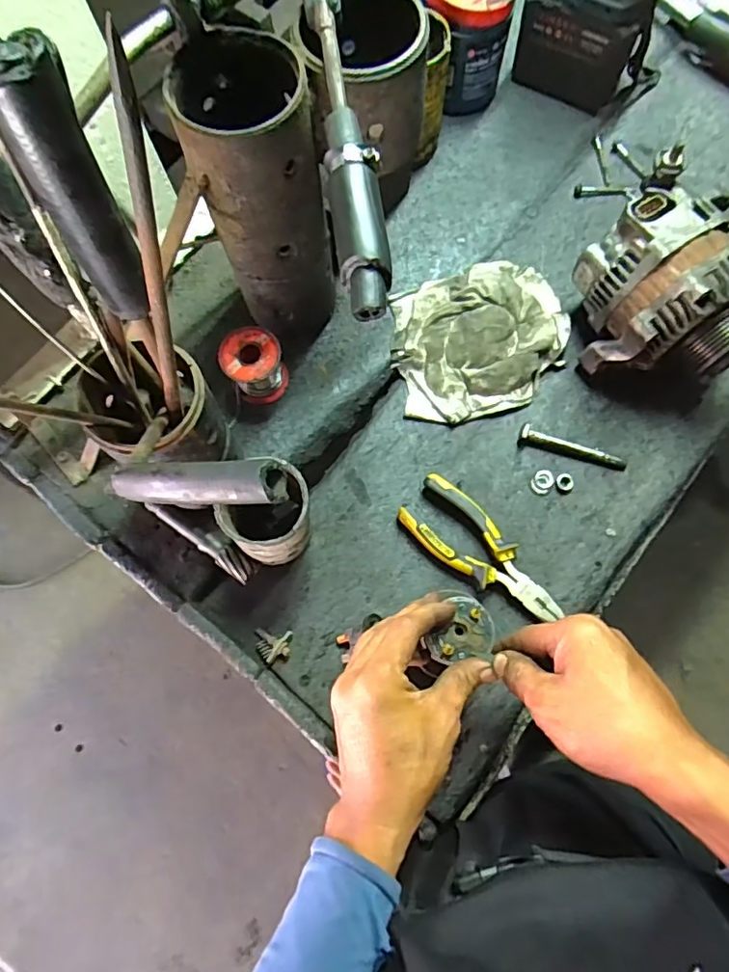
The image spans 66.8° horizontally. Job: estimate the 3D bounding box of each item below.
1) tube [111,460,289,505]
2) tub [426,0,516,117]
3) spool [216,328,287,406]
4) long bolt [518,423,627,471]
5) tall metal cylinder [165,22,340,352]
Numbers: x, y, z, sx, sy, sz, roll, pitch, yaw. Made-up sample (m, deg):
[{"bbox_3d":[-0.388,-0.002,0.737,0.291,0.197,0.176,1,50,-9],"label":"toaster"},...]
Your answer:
[{"bbox_3d":[-0.072,0.000,0.230,0.083,0.014,0.017,1,75,21],"label":"tube"},{"bbox_3d":[0.104,-0.467,0.562,0.082,0.116,0.090,-1,75,2],"label":"tub"},{"bbox_3d":[-0.101,-0.110,0.512,0.053,0.053,0.050,-1,75,2],"label":"spool"},{"bbox_3d":[0.196,-0.036,0.520,0.100,0.014,0.016,16,76,6],"label":"long bolt"},{"bbox_3d":[-0.075,-0.219,0.443,0.082,0.216,0.099,-12,75,-1],"label":"tall metal cylinder"}]

